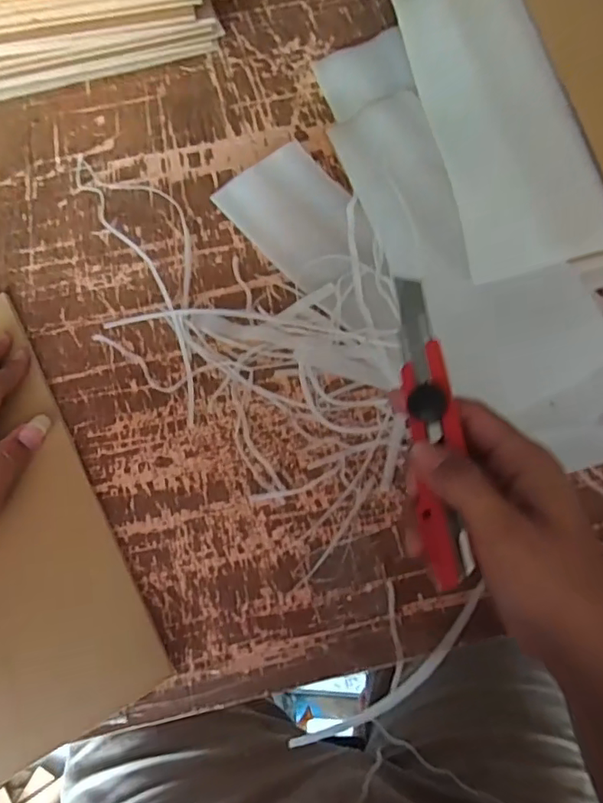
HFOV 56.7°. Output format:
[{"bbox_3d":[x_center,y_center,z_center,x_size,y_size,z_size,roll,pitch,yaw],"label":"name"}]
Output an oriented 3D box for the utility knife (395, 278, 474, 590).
[{"bbox_3d":[0.072,0.009,0.312,0.024,0.016,0.177,-4,72,2],"label":"utility knife"}]

